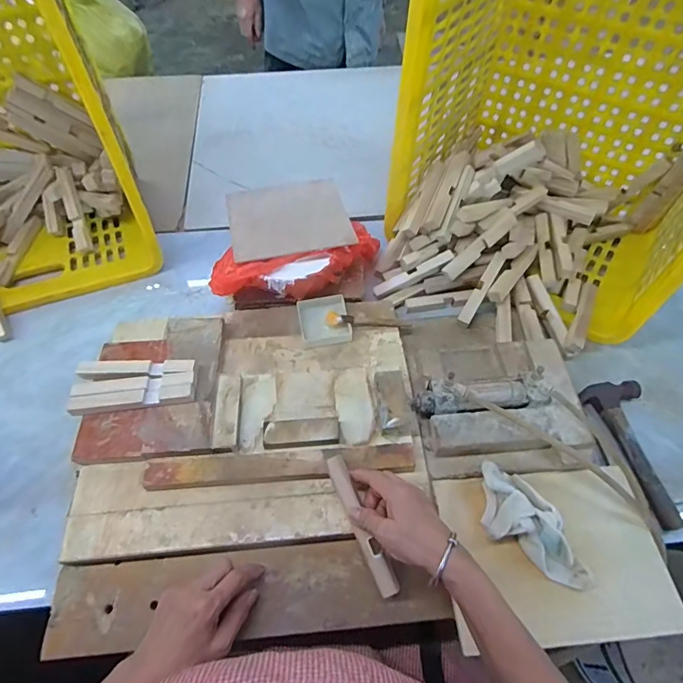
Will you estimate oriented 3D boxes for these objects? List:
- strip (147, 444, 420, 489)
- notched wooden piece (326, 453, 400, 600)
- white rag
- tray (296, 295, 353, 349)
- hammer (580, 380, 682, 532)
[{"bbox_3d":[-0.071,0.144,0.507,0.308,0.010,0.035,-2,56,-2],"label":"strip"},{"bbox_3d":[0.021,0.196,0.470,0.020,0.009,0.149,-22,72,-14],"label":"notched wooden piece"},{"bbox_3d":[0.214,0.203,0.484,0.139,0.038,0.074,29,60,18],"label":"white rag"},{"bbox_3d":[-0.025,-0.030,0.641,0.071,0.015,0.079,-8,56,-6],"label":"tray"},{"bbox_3d":[0.389,0.138,0.562,0.075,0.020,0.189,-9,56,-6],"label":"hammer"}]

